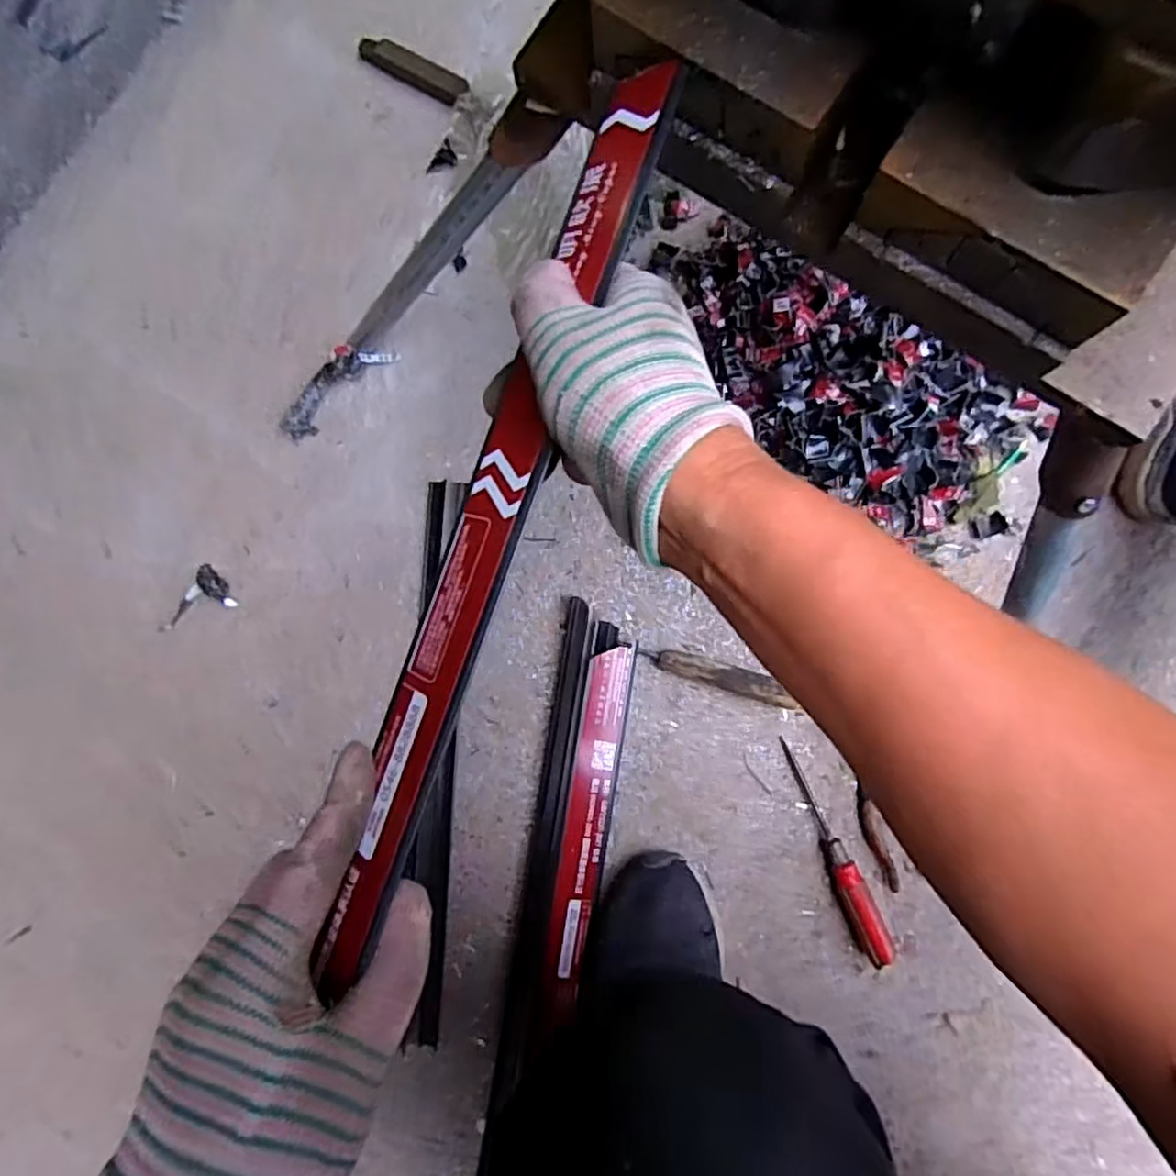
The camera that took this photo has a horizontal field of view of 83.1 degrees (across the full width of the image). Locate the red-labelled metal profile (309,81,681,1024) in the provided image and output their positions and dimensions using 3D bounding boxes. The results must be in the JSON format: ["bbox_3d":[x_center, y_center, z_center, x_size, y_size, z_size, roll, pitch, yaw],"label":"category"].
[{"bbox_3d":[-0.037,-0.034,0.276,0.034,0.022,0.393,18,87,8],"label":"red-labelled metal profile"}]

